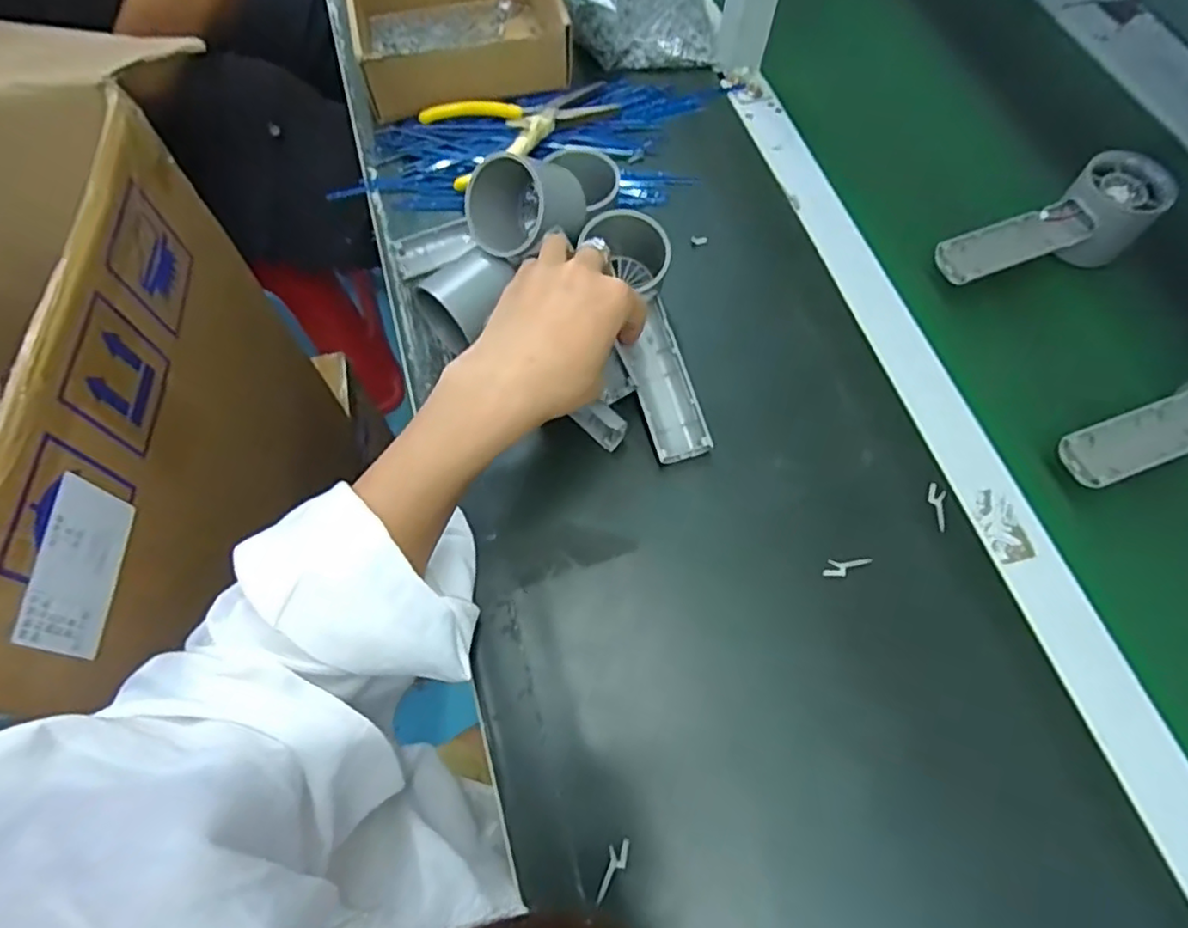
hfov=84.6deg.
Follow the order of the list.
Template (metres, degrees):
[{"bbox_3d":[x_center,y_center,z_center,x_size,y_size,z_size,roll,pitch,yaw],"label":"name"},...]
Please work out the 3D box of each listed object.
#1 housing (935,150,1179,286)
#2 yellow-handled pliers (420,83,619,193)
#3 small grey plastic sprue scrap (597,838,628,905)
[{"bbox_3d":[0.308,-0.151,0.451,0.150,0.066,0.062,-27,68,-10],"label":"housing"},{"bbox_3d":[-0.054,-0.271,0.510,0.145,0.015,0.092,-24,67,-9],"label":"yellow-handled pliers"},{"bbox_3d":[0.009,0.194,0.311,0.009,0.004,0.028,14,68,6],"label":"small grey plastic sprue scrap"}]

